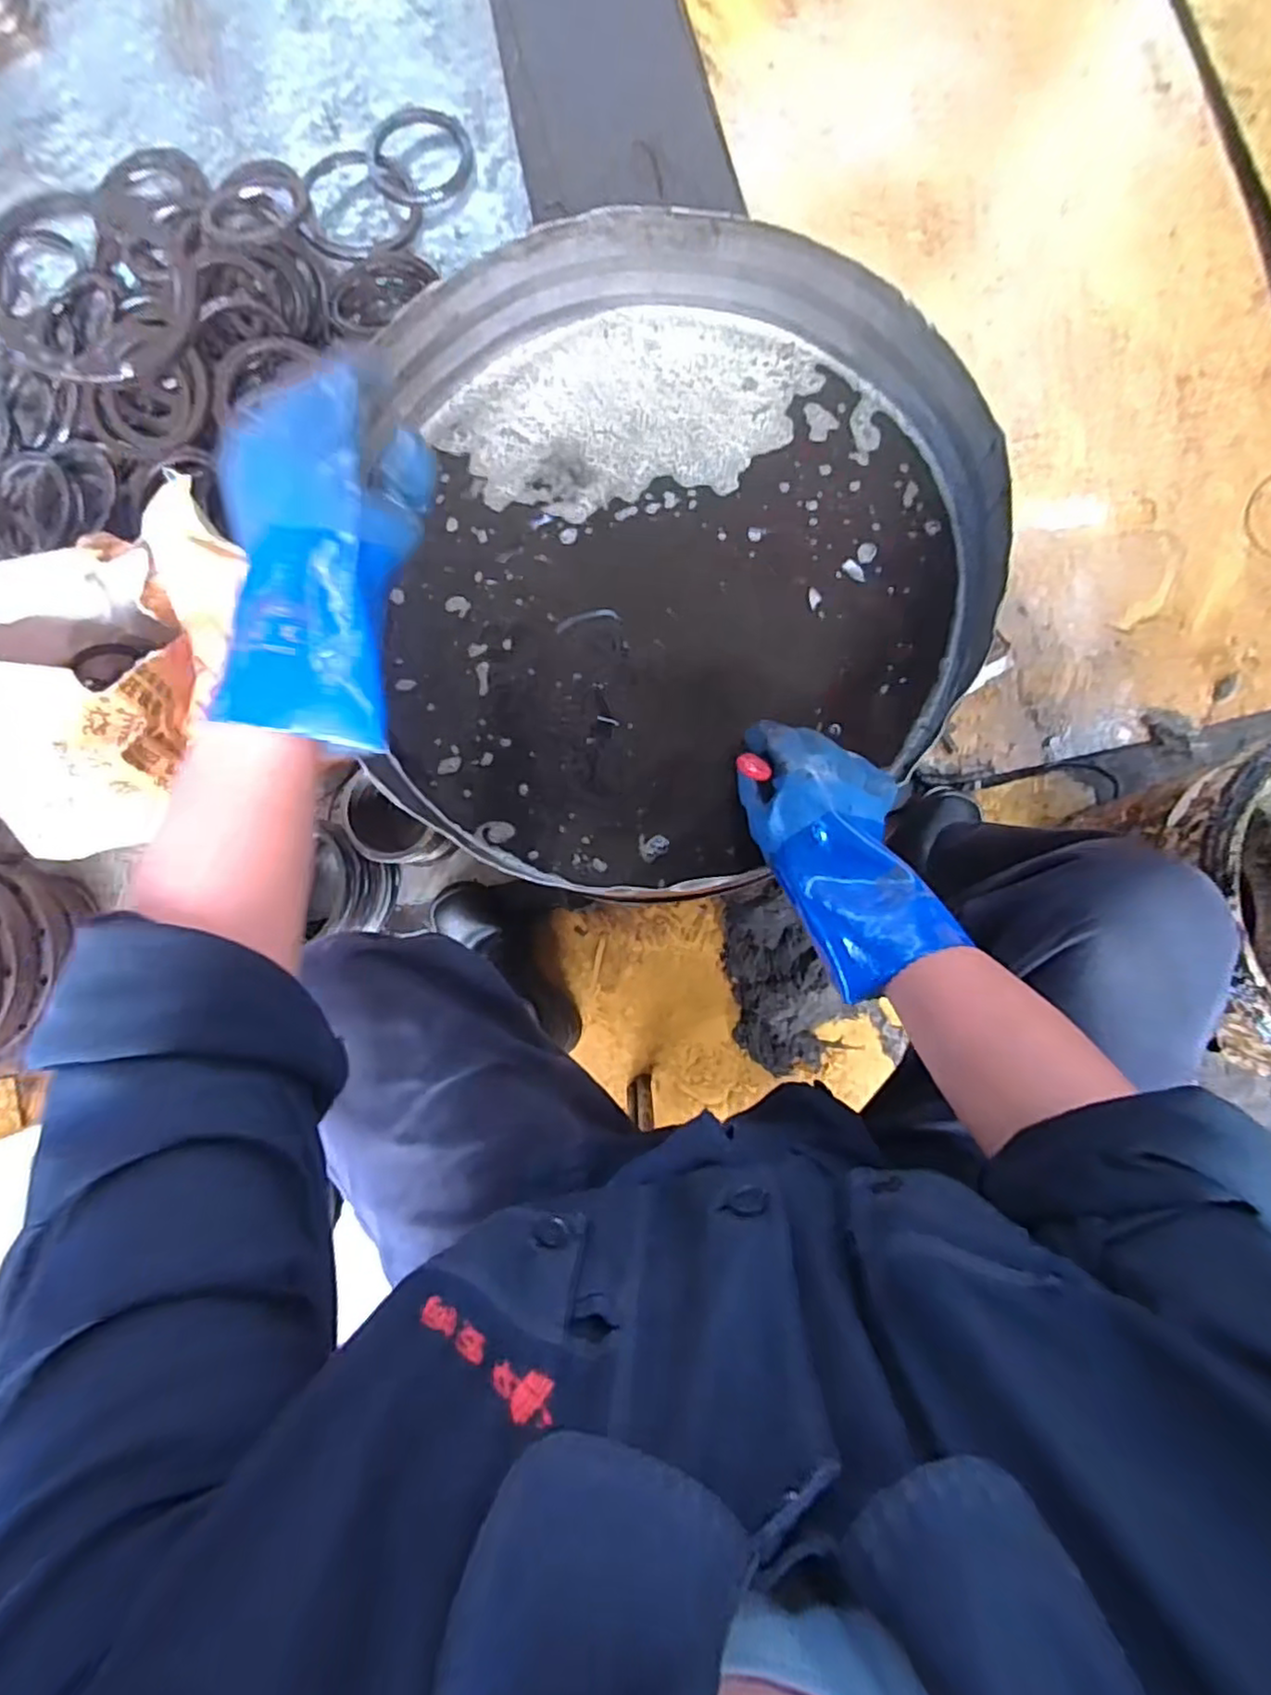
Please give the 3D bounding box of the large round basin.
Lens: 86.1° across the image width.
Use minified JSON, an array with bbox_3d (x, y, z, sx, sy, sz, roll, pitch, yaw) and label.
[{"bbox_3d":[0.023,-0.237,0.580,0.530,0.091,0.526,0,88,3],"label":"large round basin"}]

